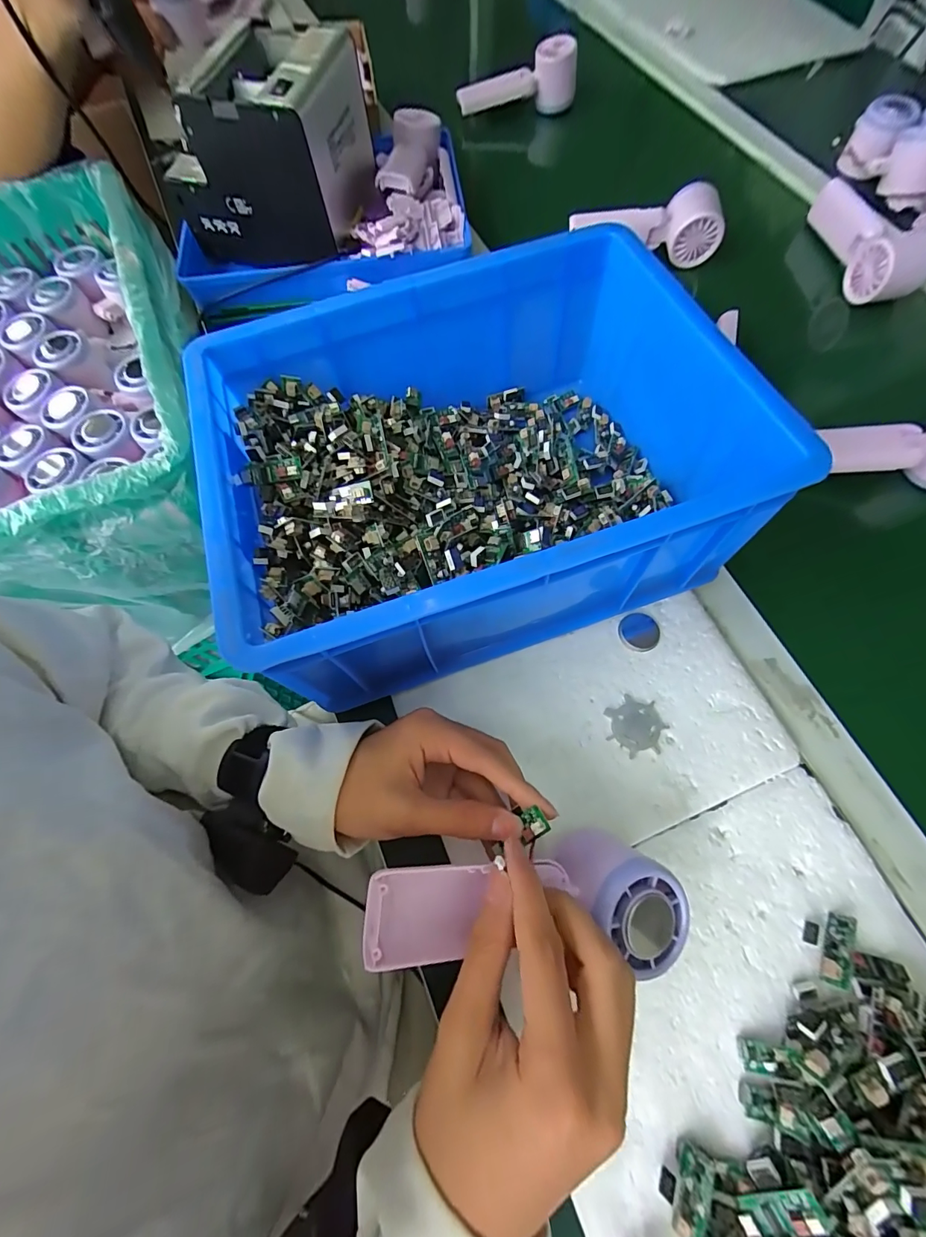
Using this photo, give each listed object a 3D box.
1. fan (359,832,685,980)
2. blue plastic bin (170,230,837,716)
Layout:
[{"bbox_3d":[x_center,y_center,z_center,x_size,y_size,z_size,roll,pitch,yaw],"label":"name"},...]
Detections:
[{"bbox_3d":[0.033,0.156,0.236,0.163,0.049,0.059,0,73,-10],"label":"fan"},{"bbox_3d":[0.009,-0.115,0.318,0.335,0.115,0.257,-18,71,-4],"label":"blue plastic bin"}]

